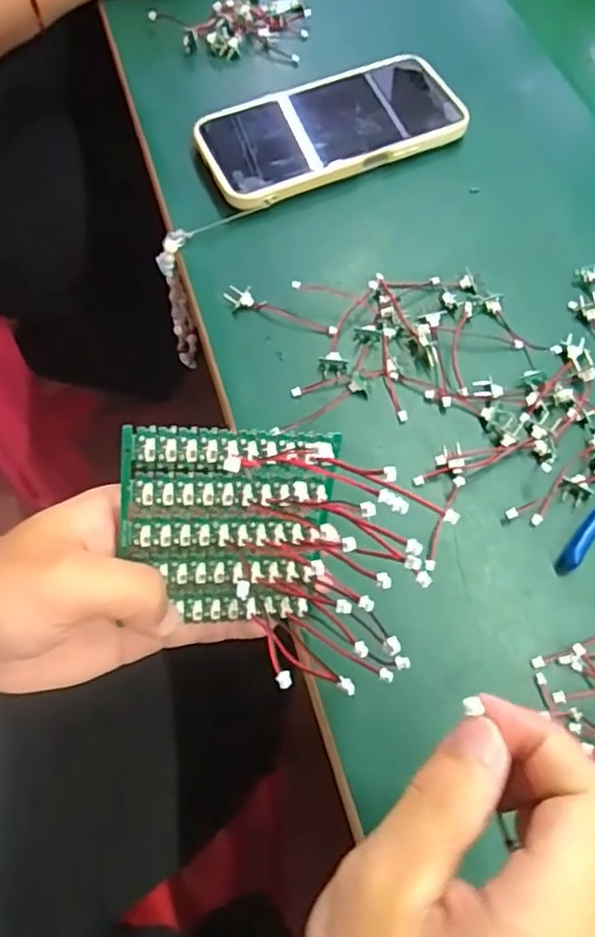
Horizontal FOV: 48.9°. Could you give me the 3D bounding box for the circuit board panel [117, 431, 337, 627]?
[{"bbox_3d":[-0.027,0.024,0.259,0.080,0.082,0.009,0,23,-16],"label":"circuit board panel"}]

